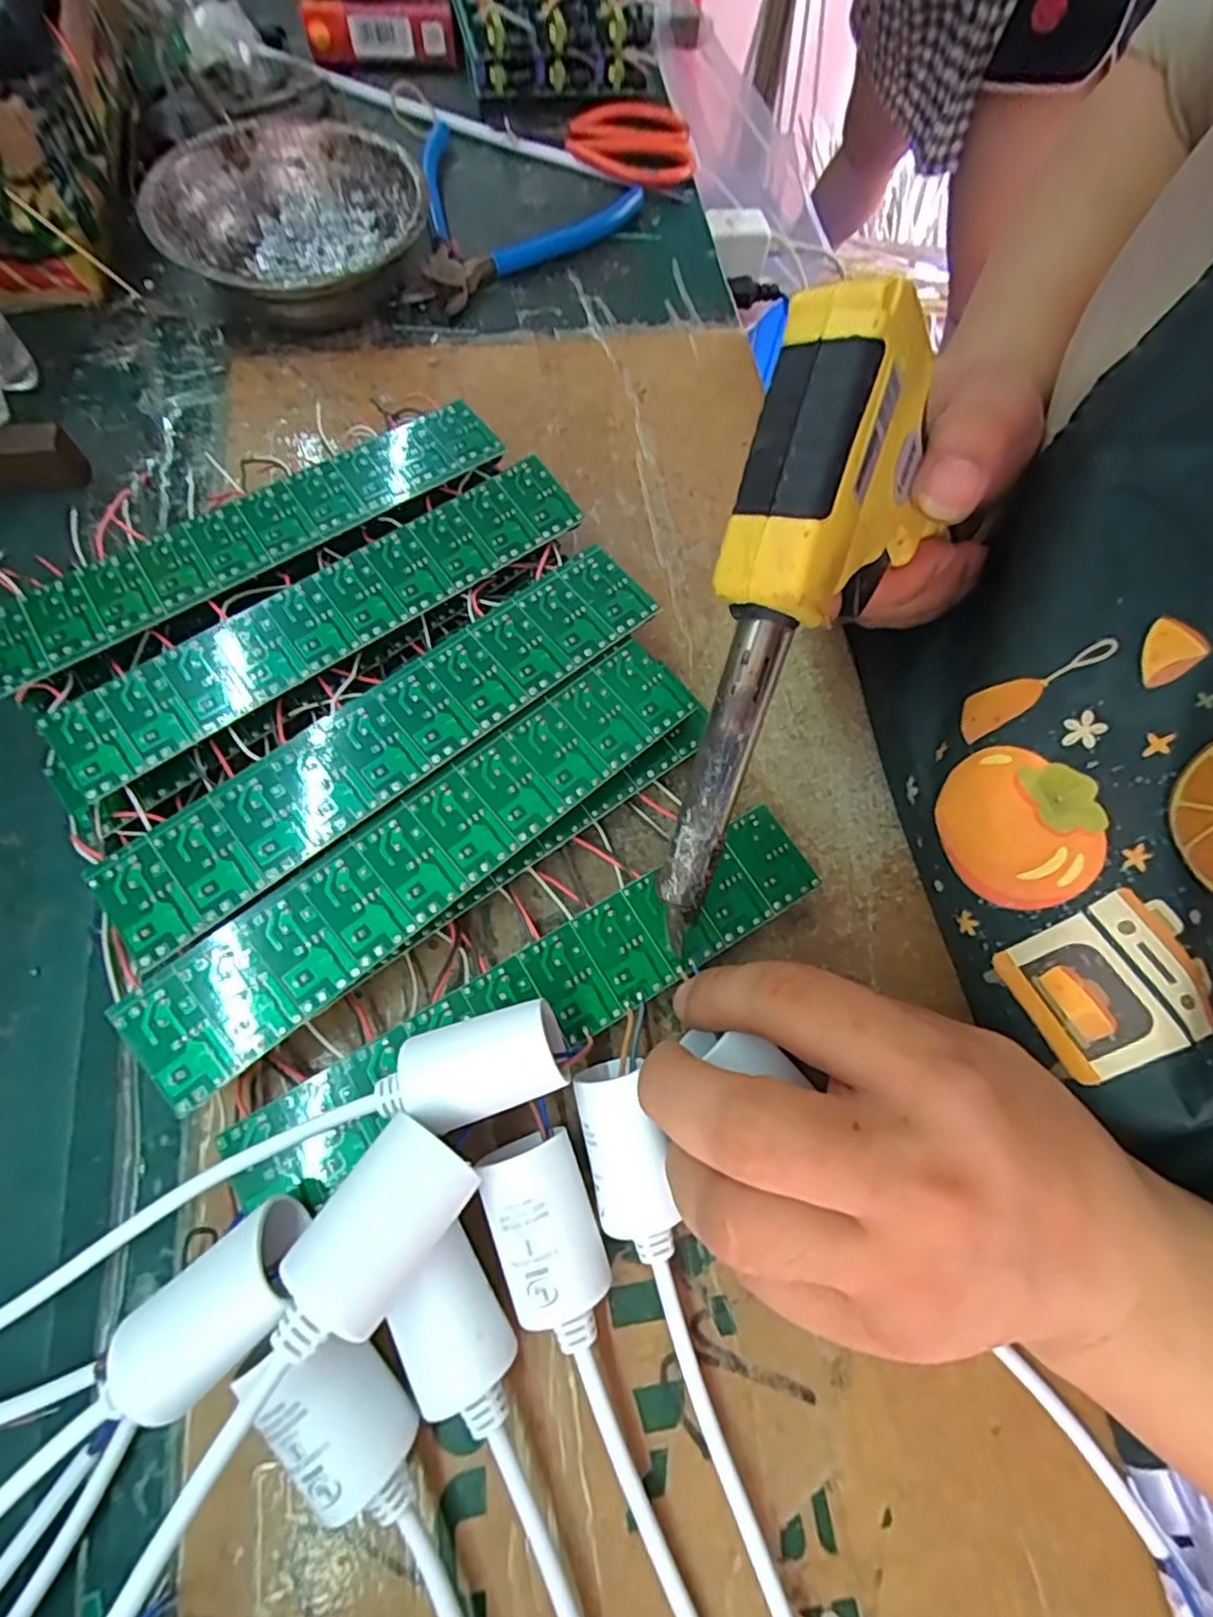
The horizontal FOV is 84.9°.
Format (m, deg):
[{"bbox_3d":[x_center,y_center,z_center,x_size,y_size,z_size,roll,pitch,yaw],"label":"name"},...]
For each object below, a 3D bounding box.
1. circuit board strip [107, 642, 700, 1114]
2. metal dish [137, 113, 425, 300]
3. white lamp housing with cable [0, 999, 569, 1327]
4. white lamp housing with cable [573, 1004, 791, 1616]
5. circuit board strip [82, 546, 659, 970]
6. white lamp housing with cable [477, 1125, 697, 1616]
[{"bbox_3d":[-0.055,0.012,0.216,0.199,0.004,0.039,-39,81,-16],"label":"circuit board strip"},{"bbox_3d":[-0.153,-0.286,0.327,0.123,0.041,0.122,1,70,-2],"label":"metal dish"},{"bbox_3d":[-0.108,0.105,0.188,0.202,0.042,0.027,-21,72,-10],"label":"white lamp housing with cable"},{"bbox_3d":[0.034,0.167,0.181,0.029,0.032,0.214,-19,81,-9],"label":"white lamp housing with cable"},{"bbox_3d":[-0.070,-0.027,0.224,0.199,0.004,0.040,-37,76,-15],"label":"circuit board strip"},{"bbox_3d":[0.011,0.187,0.169,0.027,0.029,0.201,-20,72,-9],"label":"white lamp housing with cable"}]

